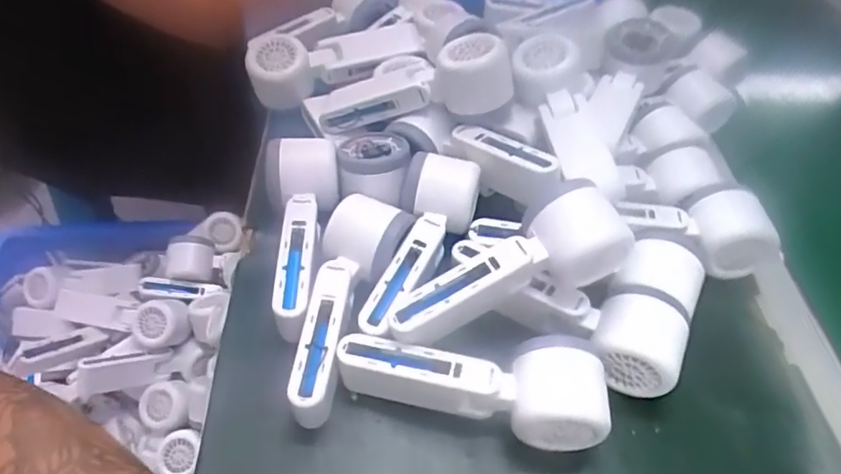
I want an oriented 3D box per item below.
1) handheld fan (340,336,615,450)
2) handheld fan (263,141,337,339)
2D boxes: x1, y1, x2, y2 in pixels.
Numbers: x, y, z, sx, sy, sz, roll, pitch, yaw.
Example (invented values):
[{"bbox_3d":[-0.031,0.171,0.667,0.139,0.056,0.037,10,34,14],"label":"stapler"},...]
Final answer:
[{"bbox_3d":[0.030,0.094,0.358,0.158,0.052,0.052,5,49,-1],"label":"handheld fan"},{"bbox_3d":[-0.087,0.000,0.429,0.055,0.064,0.168,-3,50,-8],"label":"handheld fan"}]

